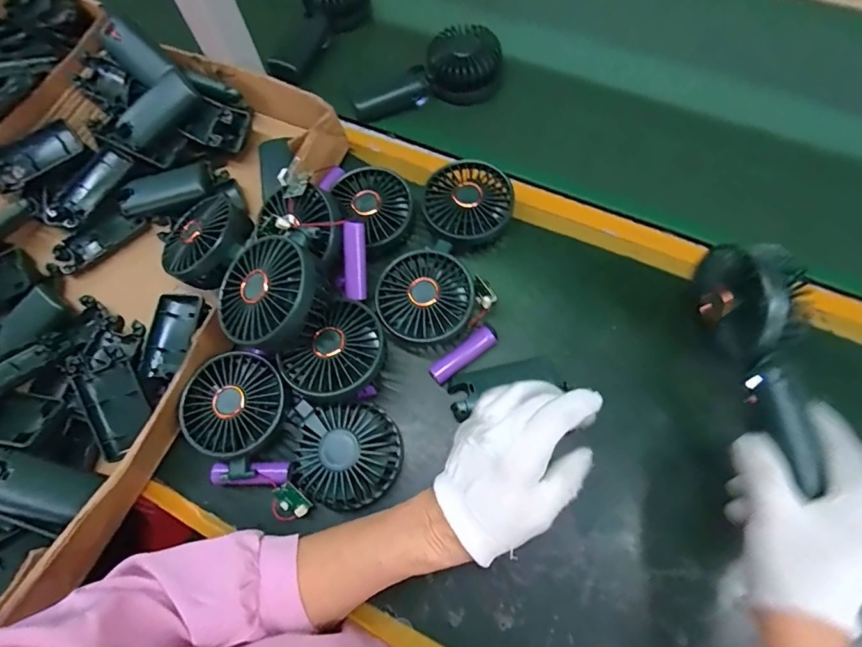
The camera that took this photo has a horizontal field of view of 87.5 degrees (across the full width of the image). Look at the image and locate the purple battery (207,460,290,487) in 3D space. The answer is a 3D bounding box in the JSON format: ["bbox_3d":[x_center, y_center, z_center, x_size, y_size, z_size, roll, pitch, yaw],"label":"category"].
[{"bbox_3d":[-0.155,0.127,0.380,0.064,0.020,0.019,-3,68,1],"label":"purple battery"}]

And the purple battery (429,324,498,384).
[{"bbox_3d":[0.030,0.028,0.413,0.069,0.015,0.017,-35,71,-11],"label":"purple battery"}]

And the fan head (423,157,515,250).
[{"bbox_3d":[0.038,-0.115,0.445,0.083,0.044,0.086,-1,68,2],"label":"fan head"}]

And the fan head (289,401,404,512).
[{"bbox_3d":[-0.071,0.102,0.374,0.089,0.043,0.086,-14,68,-3],"label":"fan head"}]

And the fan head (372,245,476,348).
[{"bbox_3d":[-0.005,-0.019,0.414,0.083,0.045,0.087,-1,68,2],"label":"fan head"}]

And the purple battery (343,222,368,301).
[{"bbox_3d":[-0.066,-0.054,0.389,0.018,0.015,0.065,0,103,2],"label":"purple battery"}]

